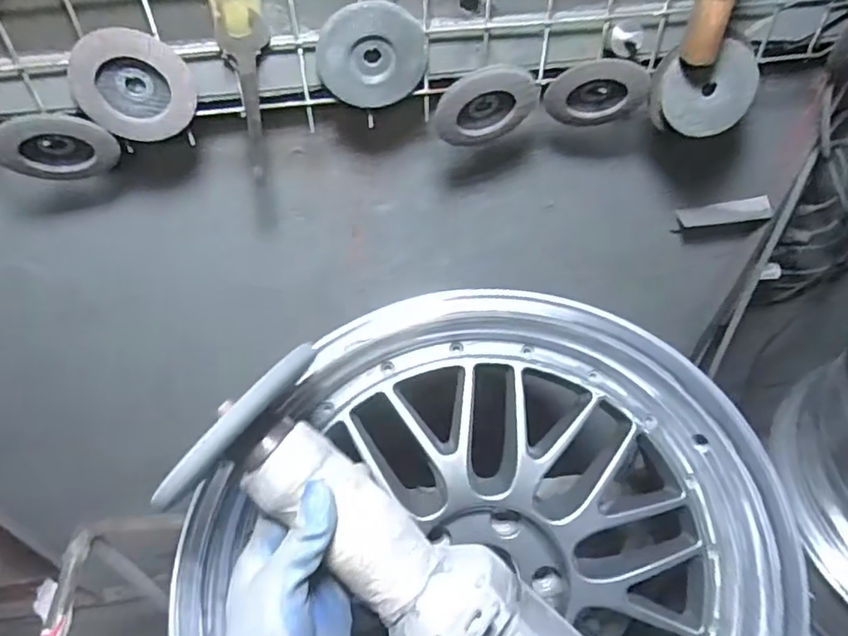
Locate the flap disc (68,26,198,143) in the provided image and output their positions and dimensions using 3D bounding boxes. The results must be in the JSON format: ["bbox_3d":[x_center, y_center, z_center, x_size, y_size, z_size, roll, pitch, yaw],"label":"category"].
[{"bbox_3d":[-0.245,-0.195,0.508,0.094,0.095,0.014,-9,50,-6],"label":"flap disc"}]

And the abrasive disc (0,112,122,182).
[{"bbox_3d":[-0.326,-0.152,0.548,0.090,0.107,0.016,-21,74,14],"label":"abrasive disc"}]

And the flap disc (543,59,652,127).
[{"bbox_3d":[0.168,-0.217,0.580,0.098,0.085,0.013,-5,72,10],"label":"flap disc"}]

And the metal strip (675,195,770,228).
[{"bbox_3d":[0.391,-0.135,0.782,0.122,0.029,0.011,-9,18,-1],"label":"metal strip"}]

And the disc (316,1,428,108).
[{"bbox_3d":[-0.044,-0.227,0.519,0.092,0.085,0.010,-8,50,-5],"label":"disc"}]

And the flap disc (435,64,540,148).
[{"bbox_3d":[0.060,-0.199,0.567,0.096,0.083,0.020,-12,50,-9],"label":"flap disc"}]

